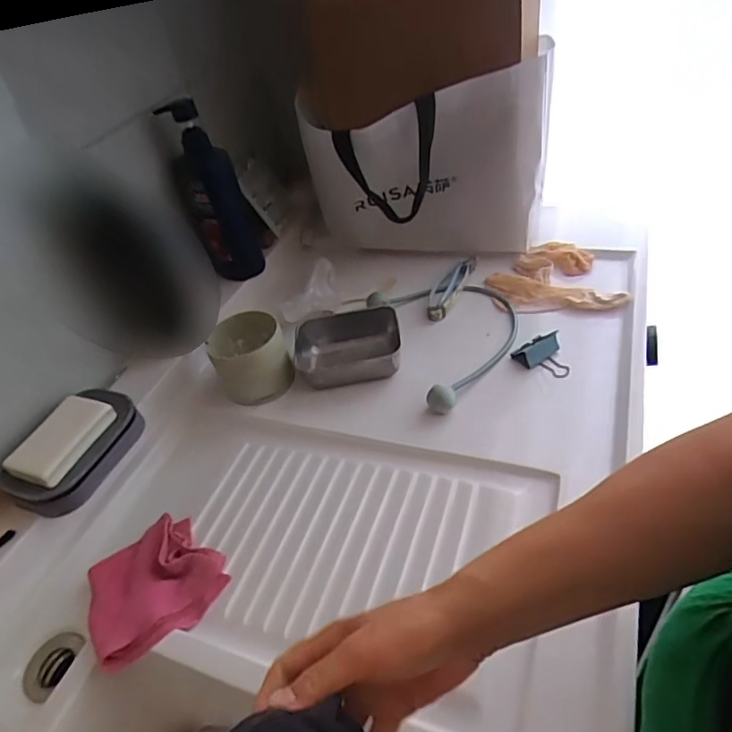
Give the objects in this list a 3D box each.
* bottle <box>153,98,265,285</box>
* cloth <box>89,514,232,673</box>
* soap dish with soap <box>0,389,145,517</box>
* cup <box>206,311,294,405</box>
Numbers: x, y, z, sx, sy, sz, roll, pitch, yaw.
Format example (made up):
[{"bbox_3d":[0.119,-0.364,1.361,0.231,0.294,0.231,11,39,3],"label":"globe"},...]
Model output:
[{"bbox_3d":[-0.222,-0.248,0.782,0.085,0.242,0.073,-18,42,-7],"label":"bottle"},{"bbox_3d":[-0.208,0.210,0.533,0.122,0.034,0.126,-29,44,-18],"label":"cloth"},{"bbox_3d":[-0.318,0.089,0.590,0.085,0.047,0.148,11,47,24],"label":"soap dish with soap"},{"bbox_3d":[-0.150,-0.013,0.698,0.086,0.075,0.112,-21,42,-9],"label":"cup"}]

